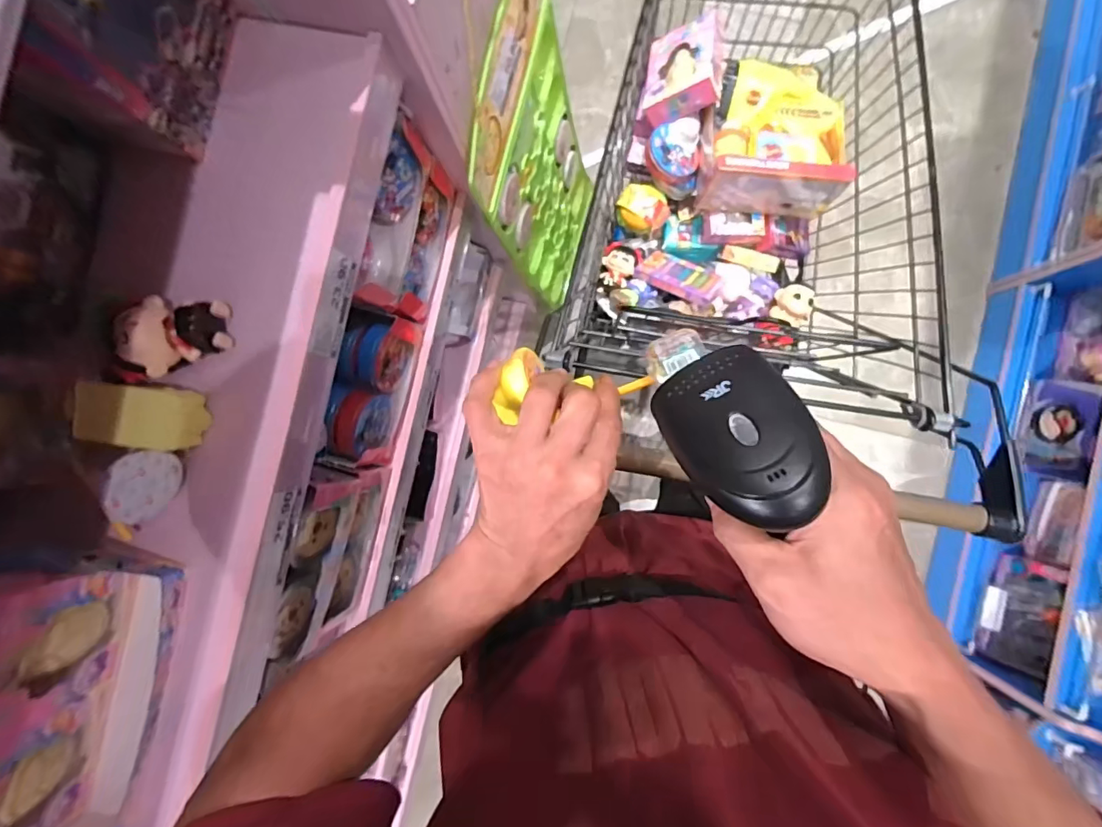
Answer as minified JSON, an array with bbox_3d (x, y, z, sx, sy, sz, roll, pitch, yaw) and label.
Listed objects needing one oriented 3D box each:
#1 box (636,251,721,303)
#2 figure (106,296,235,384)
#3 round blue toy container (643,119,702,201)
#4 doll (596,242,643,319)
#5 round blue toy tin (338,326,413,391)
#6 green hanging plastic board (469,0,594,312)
[{"bbox_3d":[0.224,-0.241,0.861,0.137,0.091,0.027,29,136,15],"label":"box"},{"bbox_3d":[-0.315,-0.060,0.406,0.083,0.048,0.073,5,88,6],"label":"figure"},{"bbox_3d":[0.211,-0.434,0.828,0.110,0.070,0.110,0,90,-11],"label":"round blue toy container"},{"bbox_3d":[0.124,-0.244,0.881,0.071,0.038,0.129,7,88,6],"label":"doll"},{"bbox_3d":[-0.235,-0.073,0.656,0.063,0.068,0.083,18,90,7],"label":"round blue toy tin"},{"bbox_3d":[-0.006,-0.420,0.901,0.019,0.671,0.335,15,94,10],"label":"green hanging plastic board"}]

